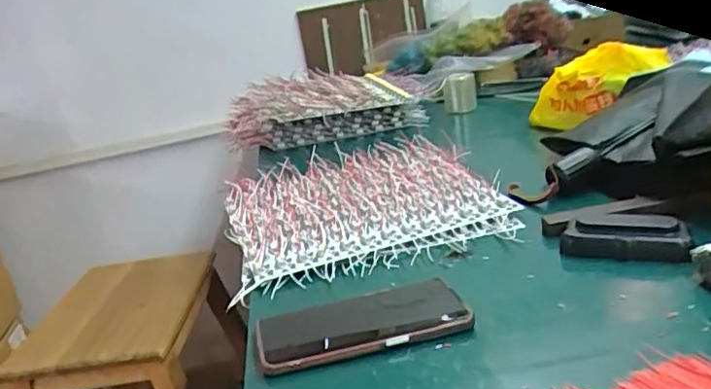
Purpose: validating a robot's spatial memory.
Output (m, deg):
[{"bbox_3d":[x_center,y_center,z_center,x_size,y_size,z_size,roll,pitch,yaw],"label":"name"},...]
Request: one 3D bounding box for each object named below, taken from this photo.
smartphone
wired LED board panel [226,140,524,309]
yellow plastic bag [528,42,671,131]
[{"bbox_3d":[0.004,0.102,0.475,0.161,0.018,0.067,-11,20,-10],"label":"smartphone"},{"bbox_3d":[0.002,0.008,0.730,0.309,0.038,0.323,-10,20,-8],"label":"wired LED board panel"},{"bbox_3d":[0.332,-0.150,0.844,0.197,0.087,0.082,-33,9,25],"label":"yellow plastic bag"}]

